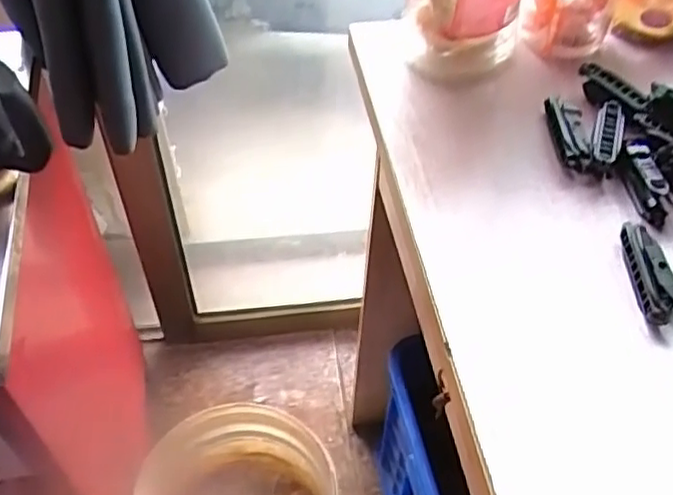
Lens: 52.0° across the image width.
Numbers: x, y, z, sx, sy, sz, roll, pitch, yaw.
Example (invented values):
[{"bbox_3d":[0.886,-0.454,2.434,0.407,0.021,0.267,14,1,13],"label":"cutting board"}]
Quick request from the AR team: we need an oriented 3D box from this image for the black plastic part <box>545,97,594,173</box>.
[{"bbox_3d":[0.179,-0.087,0.528,0.024,0.016,0.064,-3,50,-4],"label":"black plastic part"}]

